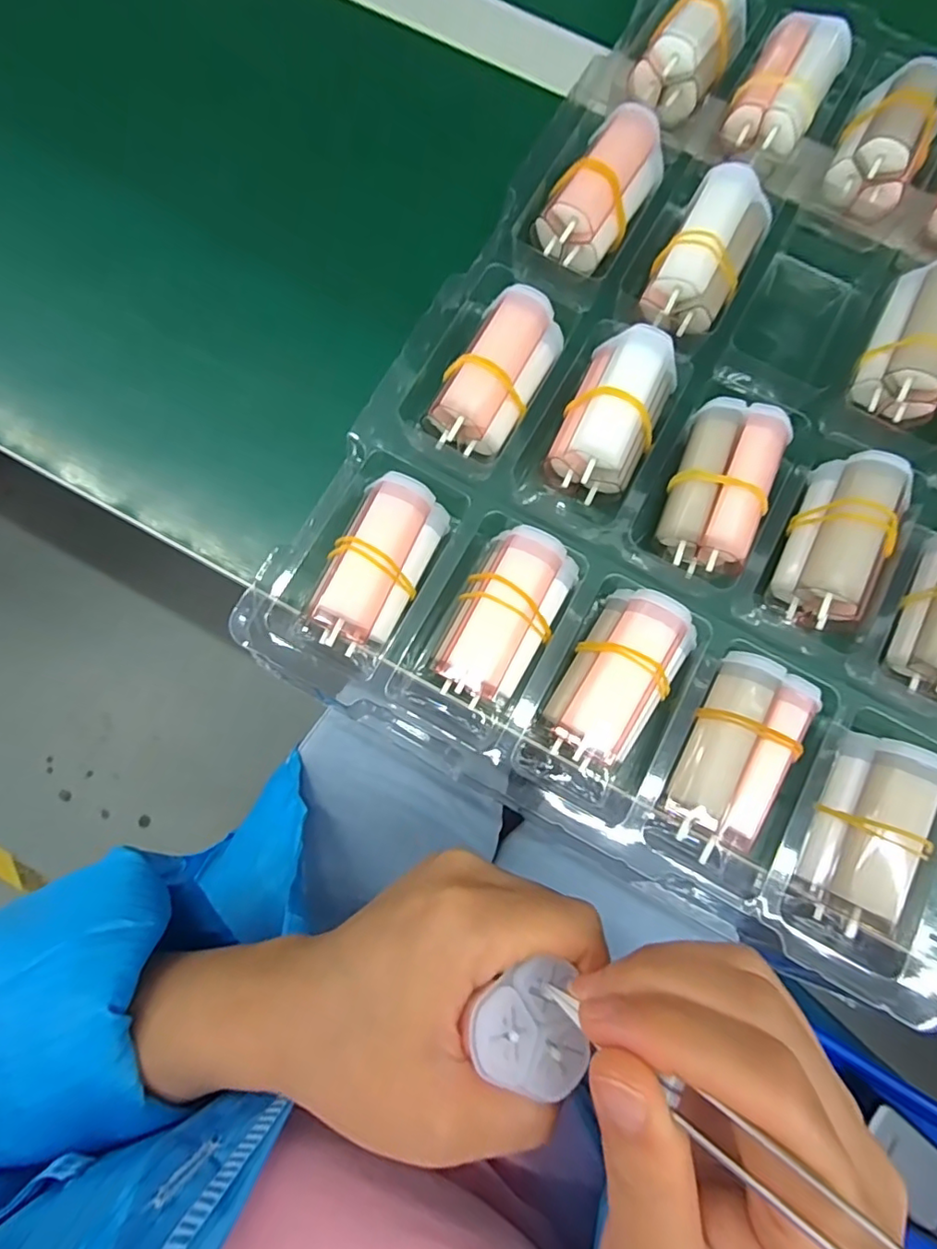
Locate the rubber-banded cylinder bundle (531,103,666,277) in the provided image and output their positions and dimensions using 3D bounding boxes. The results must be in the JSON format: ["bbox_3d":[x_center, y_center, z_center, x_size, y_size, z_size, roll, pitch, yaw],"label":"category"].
[{"bbox_3d":[0.061,-0.192,0.247,0.032,0.026,0.065,37,81,6],"label":"rubber-banded cylinder bundle"}]

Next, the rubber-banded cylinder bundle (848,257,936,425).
[{"bbox_3d":[0.194,-0.122,0.238,0.035,0.026,0.065,28,80,5],"label":"rubber-banded cylinder bundle"}]

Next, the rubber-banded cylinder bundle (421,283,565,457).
[{"bbox_3d":[0.012,-0.103,0.230,0.032,0.025,0.065,34,80,6],"label":"rubber-banded cylinder bundle"}]

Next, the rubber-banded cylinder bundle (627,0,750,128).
[{"bbox_3d":[0.107,-0.273,0.262,0.034,0.026,0.066,33,80,5],"label":"rubber-banded cylinder bundle"}]

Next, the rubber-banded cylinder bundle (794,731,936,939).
[{"bbox_3d":[0.145,0.074,0.199,0.031,0.025,0.066,23,79,4],"label":"rubber-banded cylinder bundle"}]

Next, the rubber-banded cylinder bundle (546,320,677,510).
[{"bbox_3d":[0.059,-0.086,0.230,0.035,0.026,0.070,21,79,3],"label":"rubber-banded cylinder bundle"}]

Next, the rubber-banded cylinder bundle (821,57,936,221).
[{"bbox_3d":[0.193,-0.224,0.256,0.036,0.024,0.063,30,80,5],"label":"rubber-banded cylinder bundle"}]

